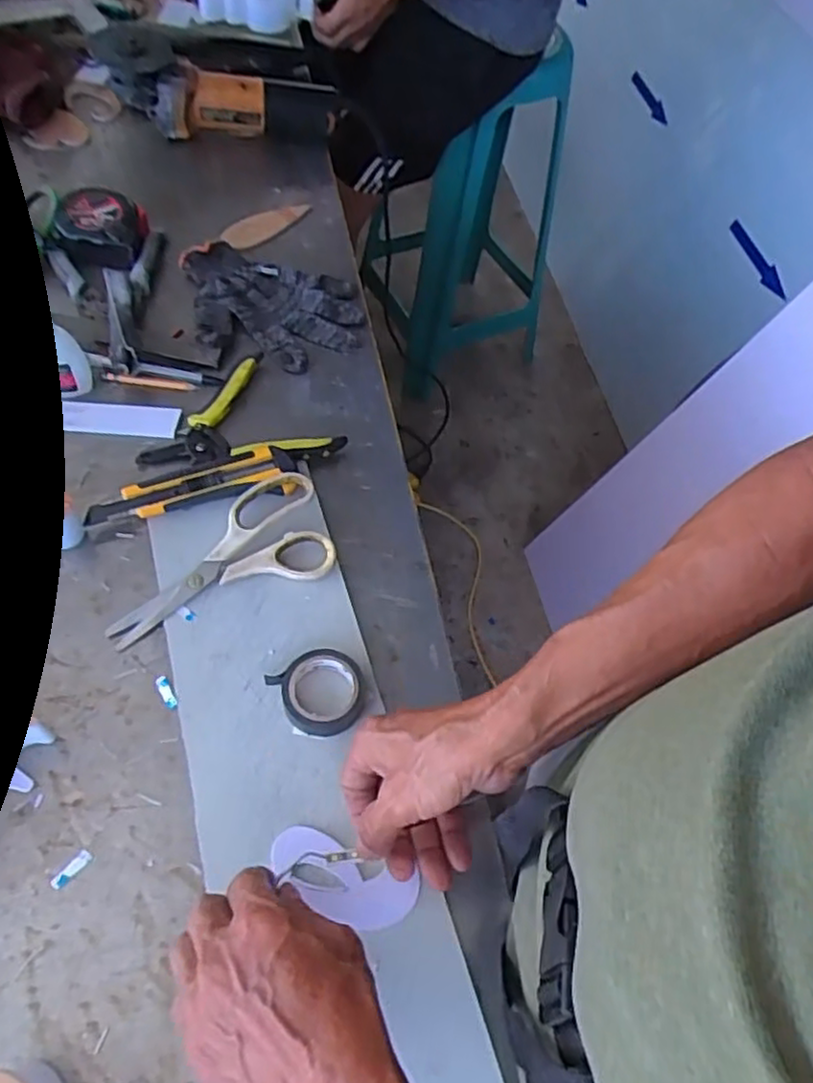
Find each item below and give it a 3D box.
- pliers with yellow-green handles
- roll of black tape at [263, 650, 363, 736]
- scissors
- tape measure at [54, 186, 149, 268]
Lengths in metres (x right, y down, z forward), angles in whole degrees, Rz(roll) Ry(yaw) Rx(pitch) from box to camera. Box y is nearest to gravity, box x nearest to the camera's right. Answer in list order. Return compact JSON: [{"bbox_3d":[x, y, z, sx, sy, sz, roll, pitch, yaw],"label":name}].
[{"bbox_3d":[-0.156,-0.099,0.611,0.150,0.024,0.134,-33,66,-22],"label":"pliers with yellow-green handles"},{"bbox_3d":[-0.059,0.105,0.492,0.058,0.018,0.060,-33,66,-22],"label":"roll of black tape"},{"bbox_3d":[-0.149,0.010,0.542,0.175,0.010,0.089,-20,78,-13],"label":"scissors"},{"bbox_3d":[-0.315,-0.324,0.722,0.084,0.047,0.073,1,58,-8],"label":"tape measure"}]

